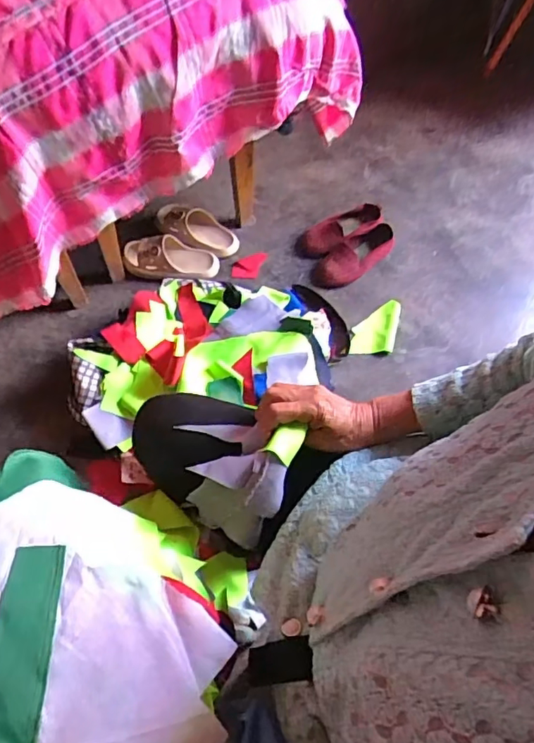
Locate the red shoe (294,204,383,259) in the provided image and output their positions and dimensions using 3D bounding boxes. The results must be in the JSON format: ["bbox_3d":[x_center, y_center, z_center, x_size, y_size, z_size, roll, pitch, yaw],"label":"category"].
[{"bbox_3d":[0.177,-0.344,1.289,0.236,0.052,0.097,-29,64,-18],"label":"red shoe"}]

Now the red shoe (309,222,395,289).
[{"bbox_3d":[0.205,-0.269,1.236,0.233,0.045,0.088,-32,65,-19],"label":"red shoe"}]

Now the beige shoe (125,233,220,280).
[{"bbox_3d":[-0.225,-0.267,1.224,0.223,0.056,0.102,0,59,-2],"label":"beige shoe"}]

